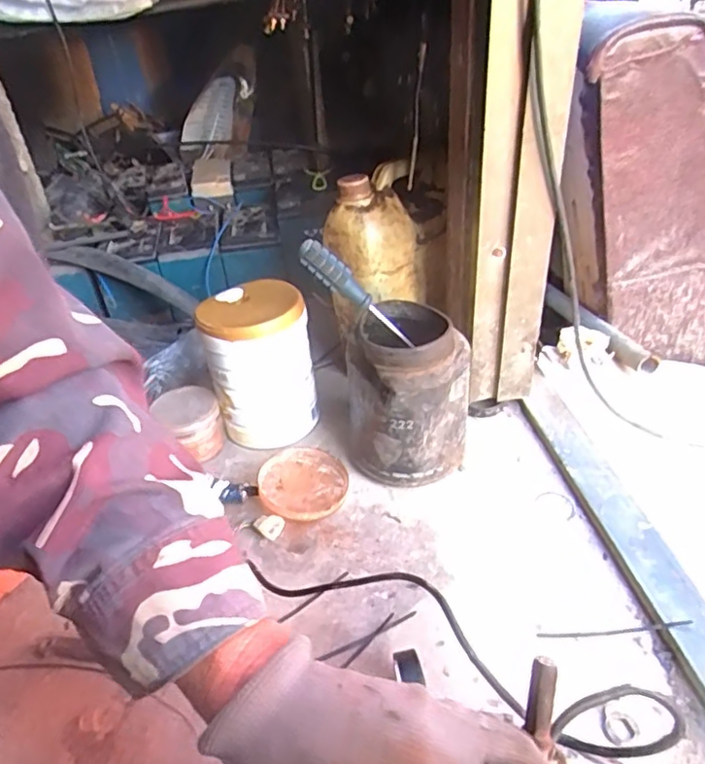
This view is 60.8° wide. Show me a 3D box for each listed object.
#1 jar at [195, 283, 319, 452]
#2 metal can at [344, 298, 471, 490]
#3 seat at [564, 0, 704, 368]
[{"bbox_3d":[-0.113,-0.020,0.751,0.121,0.171,0.108,-12,37,-9],"label":"jar"},{"bbox_3d":[0.061,0.014,0.678,0.131,0.169,0.138,0,37,8],"label":"metal can"},{"bbox_3d":[0.636,-0.214,0.938,0.864,0.414,0.120,21,31,-20],"label":"seat"}]

